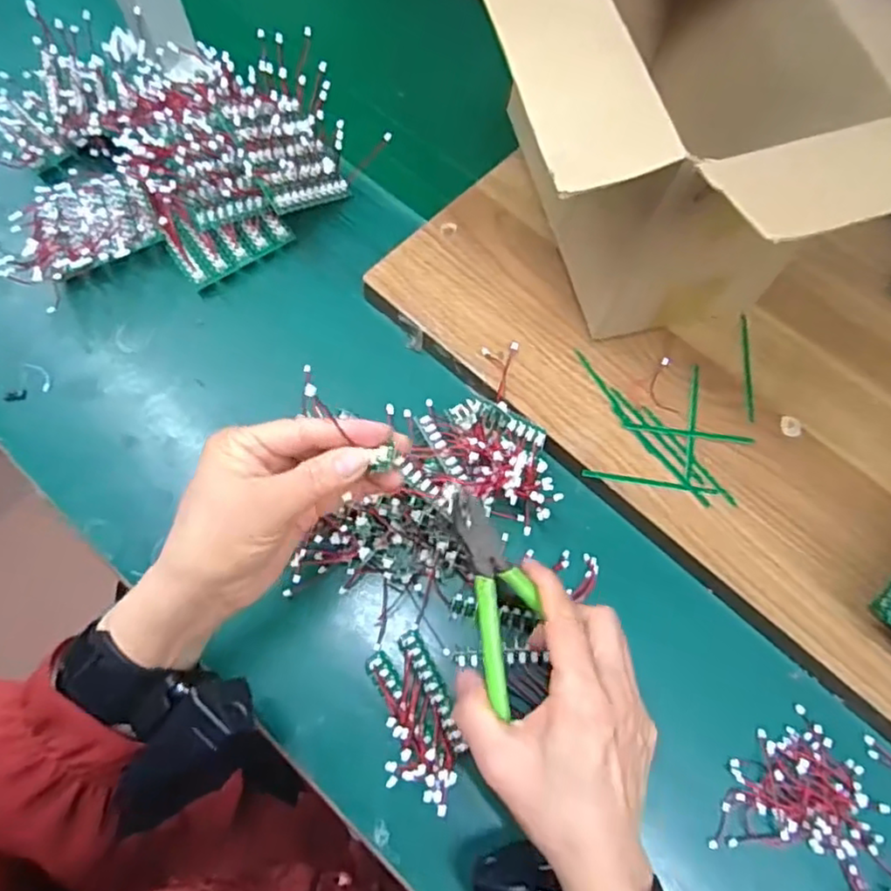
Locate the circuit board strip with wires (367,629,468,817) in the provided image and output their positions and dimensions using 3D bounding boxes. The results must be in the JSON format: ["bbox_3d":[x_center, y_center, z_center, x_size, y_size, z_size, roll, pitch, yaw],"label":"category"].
[{"bbox_3d":[-0.016,0.152,0.364,0.038,0.060,0.087,-16,69,-8],"label":"circuit board strip with wires"}]

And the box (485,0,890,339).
[{"bbox_3d":[0.147,-0.209,0.418,0.238,0.183,0.314,-12,69,-6],"label":"box"}]

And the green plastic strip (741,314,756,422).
[{"bbox_3d":[0.217,-0.057,0.462,0.007,0.006,0.087,7,68,1],"label":"green plastic strip"}]

